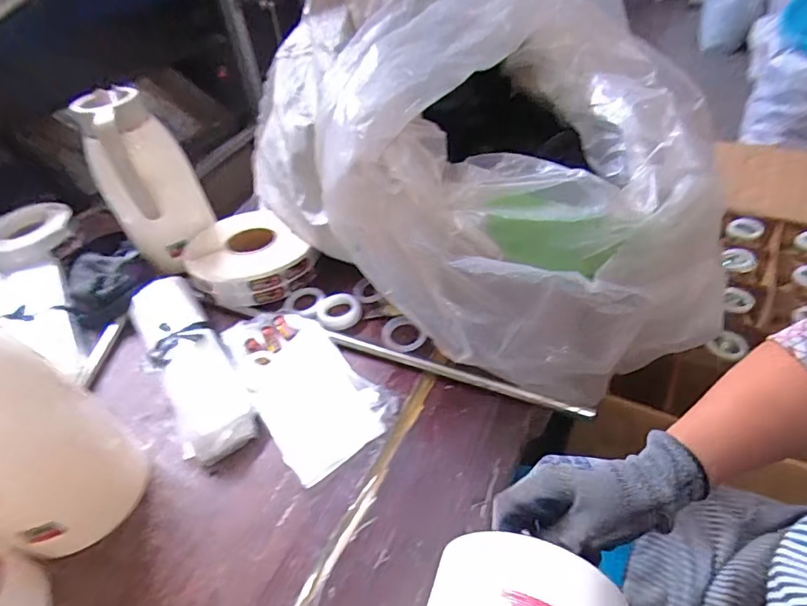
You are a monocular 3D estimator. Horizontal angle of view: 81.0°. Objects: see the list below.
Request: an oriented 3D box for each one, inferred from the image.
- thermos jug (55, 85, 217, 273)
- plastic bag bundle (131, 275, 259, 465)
[{"bbox_3d":[-0.399,-0.193,0.739,0.133,0.239,0.159,-27,47,-20],"label":"thermos jug"},{"bbox_3d":[-0.282,0.064,0.613,0.086,0.035,0.323,-28,48,-21],"label":"plastic bag bundle"}]

